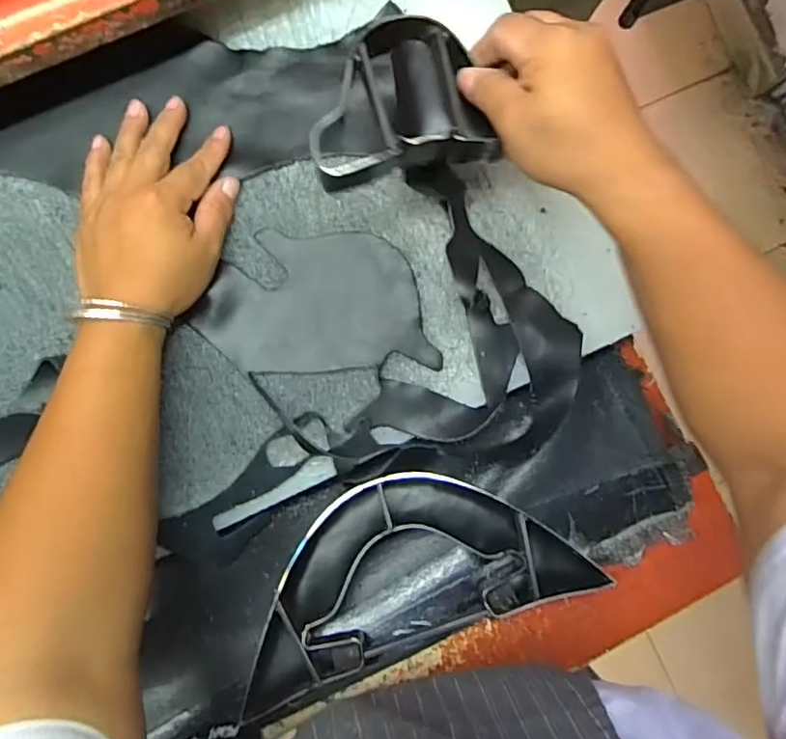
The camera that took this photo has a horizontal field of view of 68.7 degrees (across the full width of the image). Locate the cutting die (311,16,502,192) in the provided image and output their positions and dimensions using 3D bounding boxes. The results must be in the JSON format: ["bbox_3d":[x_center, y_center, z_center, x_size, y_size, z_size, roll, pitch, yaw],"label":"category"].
[{"bbox_3d":[-0.002,-0.165,0.355,0.103,0.043,0.097,-11,91,-6],"label":"cutting die"}]

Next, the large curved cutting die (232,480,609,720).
[{"bbox_3d":[0.013,0.143,0.421,0.277,0.041,0.128,-17,91,-6],"label":"large curved cutting die"}]

